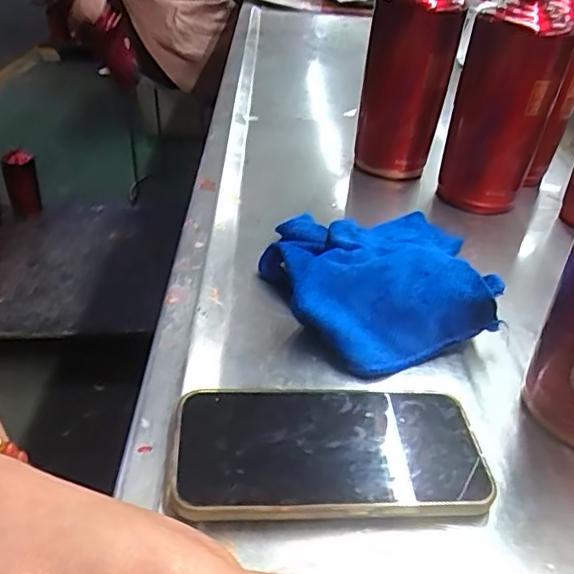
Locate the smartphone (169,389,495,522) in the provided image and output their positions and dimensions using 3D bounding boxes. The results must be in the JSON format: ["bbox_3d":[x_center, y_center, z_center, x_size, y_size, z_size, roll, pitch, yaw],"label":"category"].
[{"bbox_3d":[0.021,0.084,0.311,0.156,0.010,0.081,1,34,-8],"label":"smartphone"}]

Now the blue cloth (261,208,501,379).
[{"bbox_3d":[0.070,-0.016,0.433,0.158,0.046,0.159,-10,35,-21],"label":"blue cloth"}]

